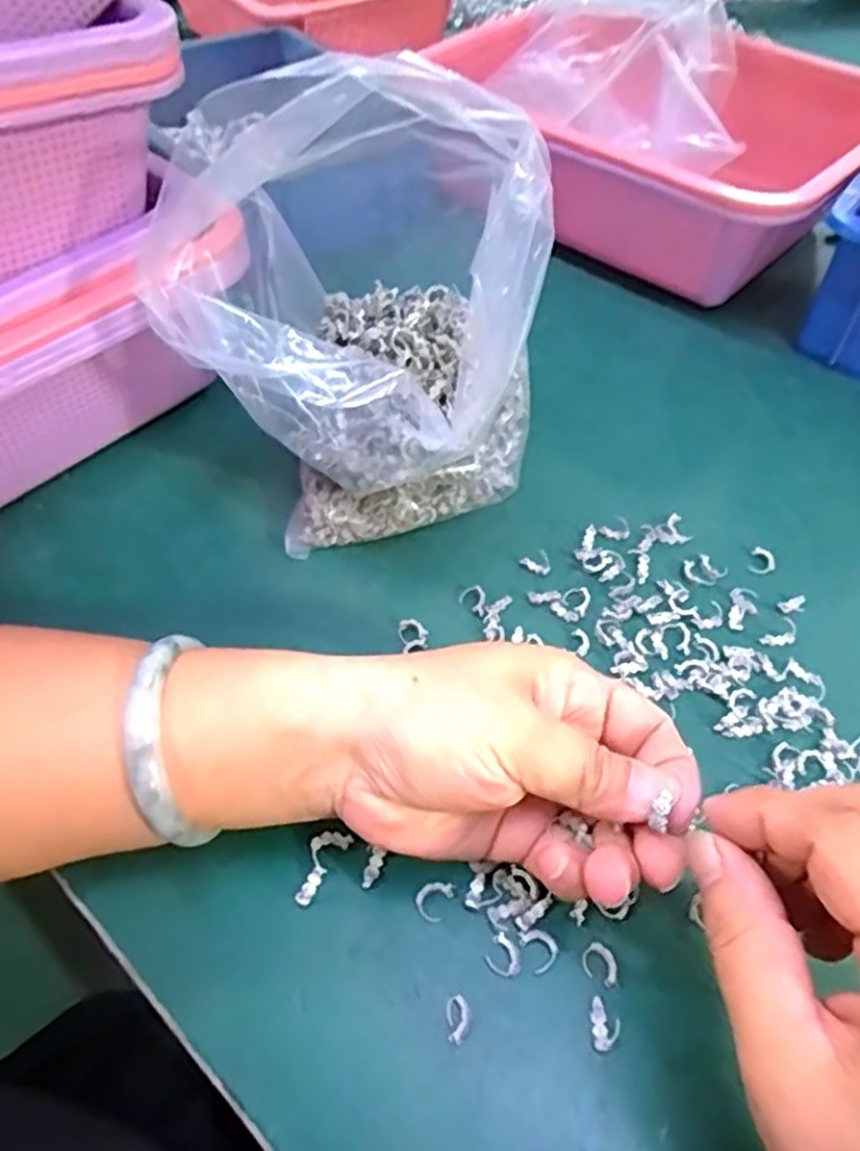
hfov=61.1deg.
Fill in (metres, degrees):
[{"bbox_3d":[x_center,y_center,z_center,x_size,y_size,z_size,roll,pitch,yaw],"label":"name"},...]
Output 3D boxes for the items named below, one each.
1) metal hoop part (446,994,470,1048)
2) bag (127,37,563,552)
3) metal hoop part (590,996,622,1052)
[{"bbox_3d":[0.009,0.139,0.228,0.007,0.004,0.013,-3,53,-1],"label":"metal hoop part"},{"bbox_3d":[-0.035,-0.105,0.315,0.165,0.170,0.119,4,53,2],"label":"bag"},{"bbox_3d":[0.055,0.140,0.227,0.009,0.004,0.014,1,53,2],"label":"metal hoop part"}]

